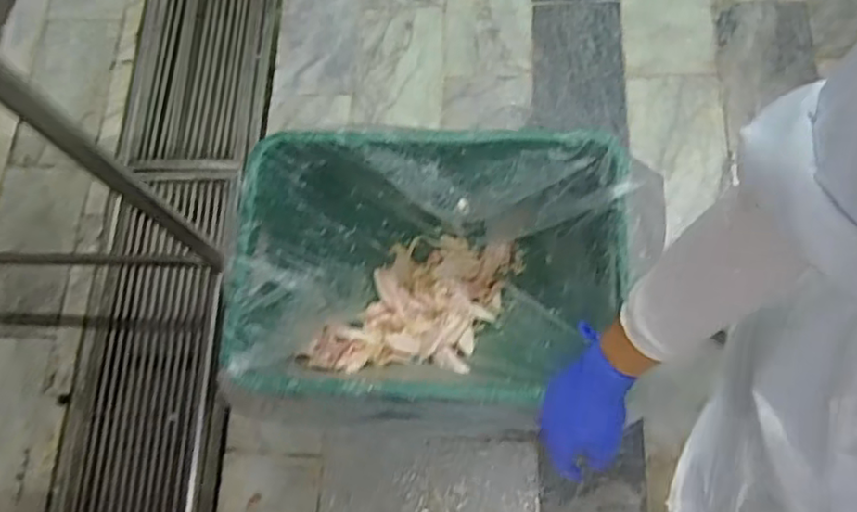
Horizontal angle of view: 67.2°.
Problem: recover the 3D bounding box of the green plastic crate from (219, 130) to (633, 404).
[{"bbox_3d":[-0.001,0.031,0.916,0.493,0.226,0.343,2,73,6],"label":"green plastic crate"}]

